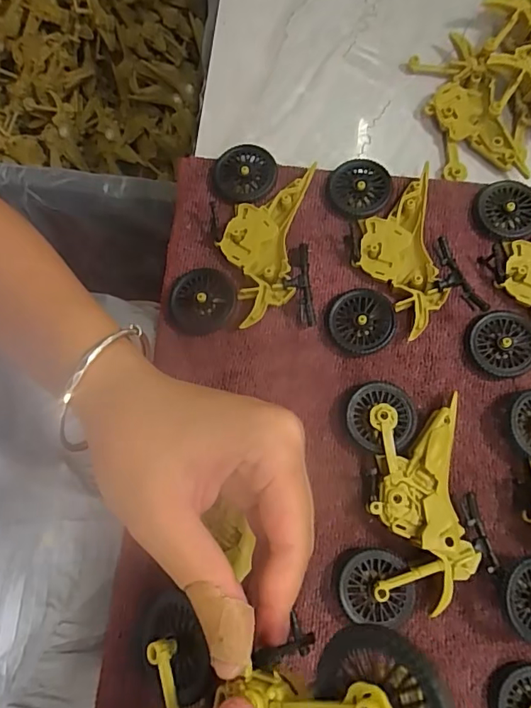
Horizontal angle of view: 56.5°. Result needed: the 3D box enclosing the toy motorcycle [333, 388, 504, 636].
[{"bbox_3d":[0.074,0.073,0.249,0.069,0.021,0.113,1,77,1],"label":"toy motorcycle"}]

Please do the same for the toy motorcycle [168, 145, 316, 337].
[{"bbox_3d":[-0.012,-0.068,0.288,0.077,0.017,0.112,1,77,1],"label":"toy motorcycle"}]

